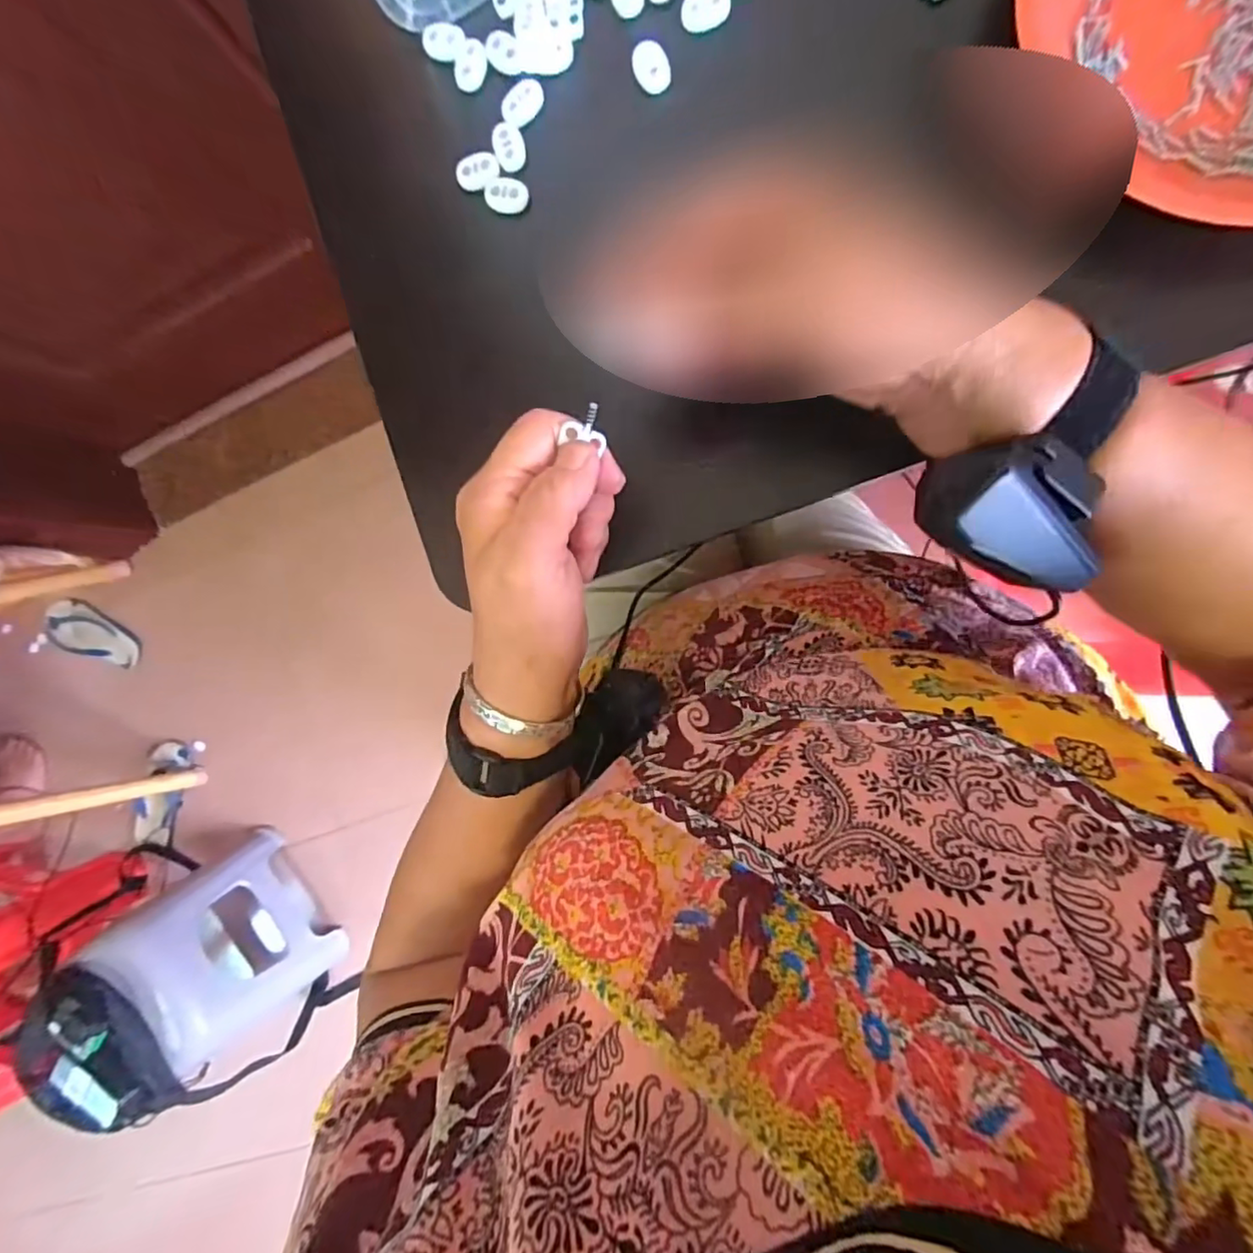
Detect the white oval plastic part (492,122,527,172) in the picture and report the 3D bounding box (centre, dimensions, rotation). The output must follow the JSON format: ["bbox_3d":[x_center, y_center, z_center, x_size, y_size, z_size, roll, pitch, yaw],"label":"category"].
[{"bbox_3d":[-0.059,-0.244,0.303,0.015,0.006,0.021,-14,91,10],"label":"white oval plastic part"}]

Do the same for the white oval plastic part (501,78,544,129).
[{"bbox_3d":[-0.052,-0.263,0.300,0.018,0.005,0.024,36,98,6],"label":"white oval plastic part"}]

